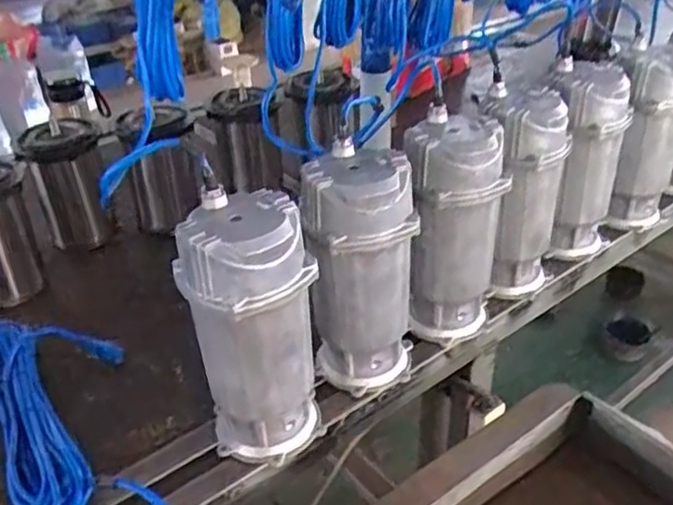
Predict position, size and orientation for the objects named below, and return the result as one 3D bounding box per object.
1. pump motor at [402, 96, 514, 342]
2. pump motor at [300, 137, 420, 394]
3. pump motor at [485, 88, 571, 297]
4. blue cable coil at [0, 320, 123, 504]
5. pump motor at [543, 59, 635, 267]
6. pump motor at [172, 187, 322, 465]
[{"bbox_3d":[0.155,-0.027,0.891,0.126,0.284,0.121,5,34,10],"label":"pump motor"},{"bbox_3d":[0.030,0.030,0.822,0.129,0.295,0.109,-5,33,-4],"label":"pump motor"},{"bbox_3d":[0.279,-0.080,0.961,0.137,0.290,0.106,-8,34,-10],"label":"pump motor"},{"bbox_3d":[-0.351,0.170,0.832,0.181,0.052,0.383,-24,39,-29],"label":"blue cable coil"},{"bbox_3d":[0.384,-0.136,1.046,0.116,0.289,0.122,8,34,15],"label":"pump motor"},{"bbox_3d":[-0.089,0.090,0.731,0.128,0.291,0.106,-18,36,-23],"label":"pump motor"}]

